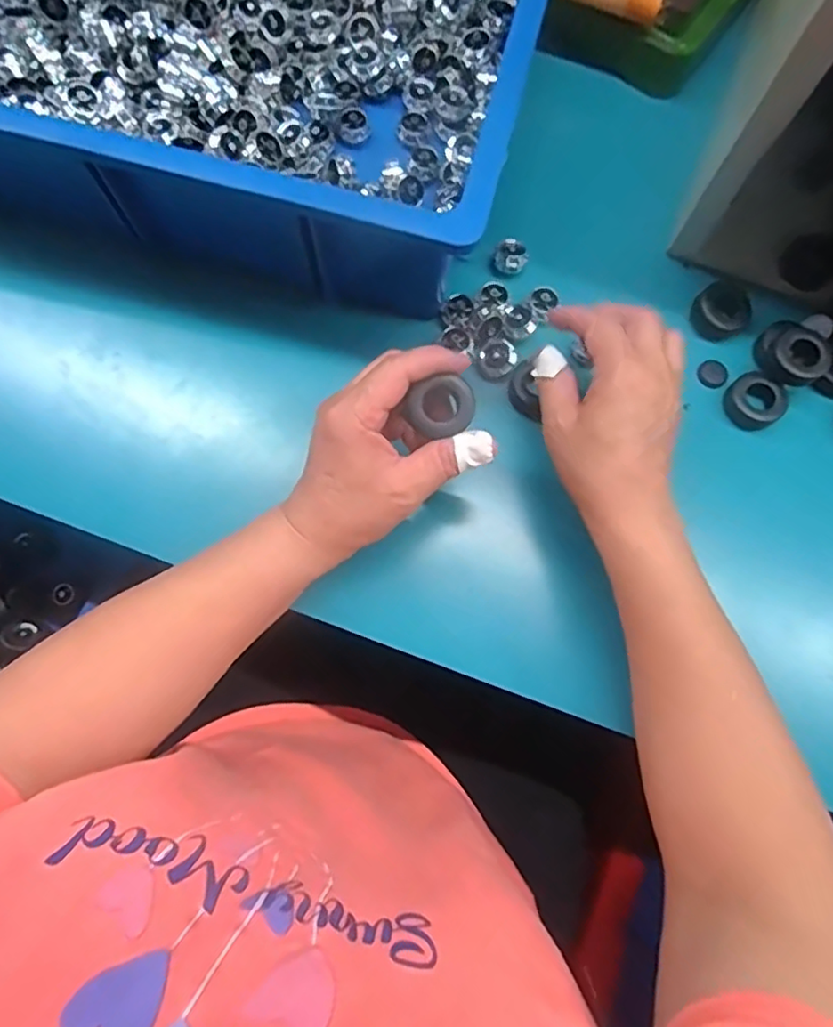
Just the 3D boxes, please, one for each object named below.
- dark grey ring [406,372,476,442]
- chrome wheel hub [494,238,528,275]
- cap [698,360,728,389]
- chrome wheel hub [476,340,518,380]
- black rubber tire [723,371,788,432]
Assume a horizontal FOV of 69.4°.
[{"bbox_3d":[0.014,-0.059,0.337,0.038,0.012,0.030,-29,80,-6],"label":"dark grey ring"},{"bbox_3d":[0.068,-0.184,0.430,0.022,0.015,0.018,8,79,1],"label":"chrome wheel hub"},{"bbox_3d":[0.211,-0.099,0.428,0.022,0.005,0.021,0,79,0],"label":"cap"},{"bbox_3d":[0.055,-0.105,0.408,0.024,0.010,0.027,43,81,7],"label":"chrome wheel hub"},{"bbox_3d":[0.233,-0.077,0.414,0.033,0.016,0.038,-41,82,-8],"label":"black rubber tire"}]

